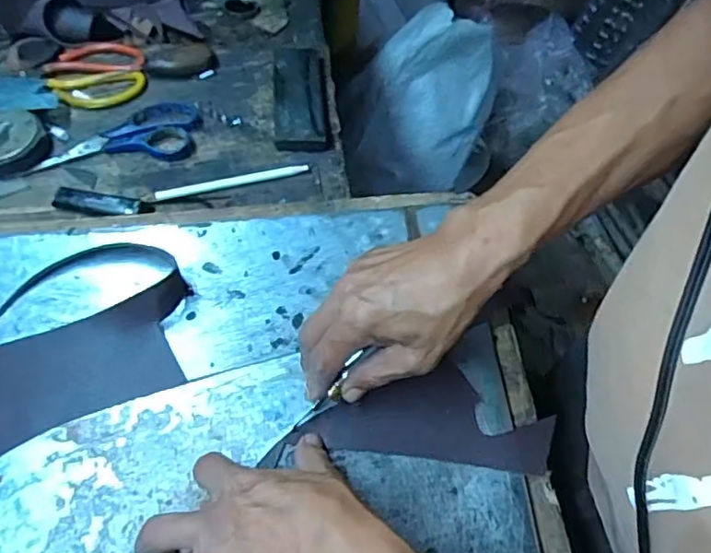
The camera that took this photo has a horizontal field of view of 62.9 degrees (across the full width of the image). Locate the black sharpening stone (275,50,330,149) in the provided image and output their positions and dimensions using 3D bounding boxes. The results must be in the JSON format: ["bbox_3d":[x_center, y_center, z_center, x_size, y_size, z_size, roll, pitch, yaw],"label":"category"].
[{"bbox_3d":[-0.058,-0.192,0.618,0.055,0.019,0.152,-1,58,-8],"label":"black sharpening stone"}]

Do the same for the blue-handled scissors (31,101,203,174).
[{"bbox_3d":[-0.233,-0.136,0.574,0.160,0.008,0.073,-13,61,-16],"label":"blue-handled scissors"}]

